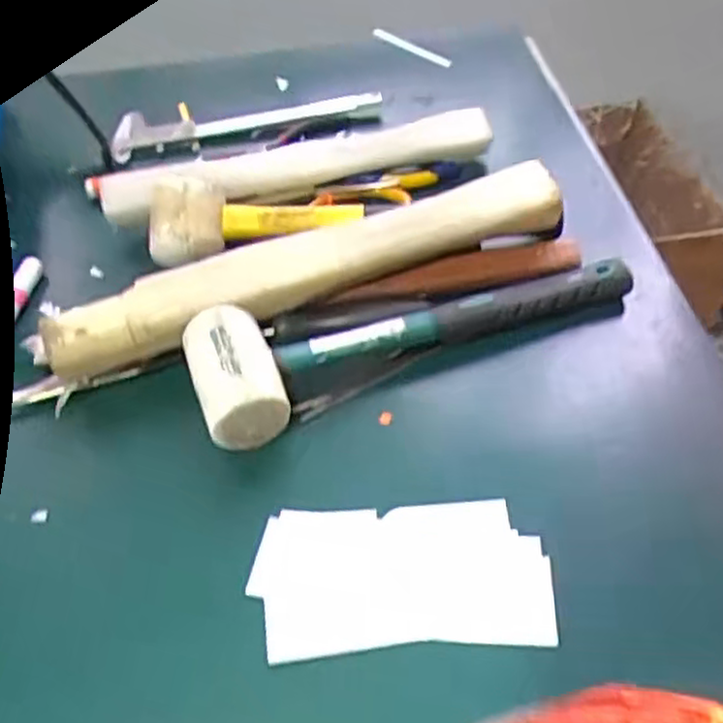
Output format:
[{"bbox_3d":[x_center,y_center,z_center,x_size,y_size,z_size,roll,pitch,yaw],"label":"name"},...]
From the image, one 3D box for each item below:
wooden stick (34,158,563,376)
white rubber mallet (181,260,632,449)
[{"bbox_3d":[-0.030,-0.061,0.467,0.330,0.043,0.048,-20,51,-13],"label":"wooden stick"},{"bbox_3d":[0.036,-0.026,0.459,0.281,0.054,0.077,-19,50,-13],"label":"white rubber mallet"}]

